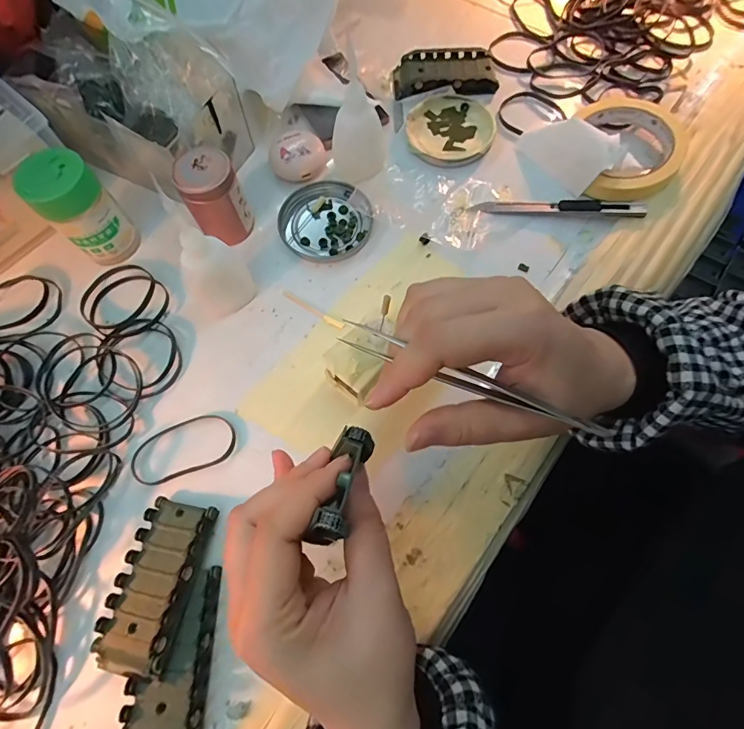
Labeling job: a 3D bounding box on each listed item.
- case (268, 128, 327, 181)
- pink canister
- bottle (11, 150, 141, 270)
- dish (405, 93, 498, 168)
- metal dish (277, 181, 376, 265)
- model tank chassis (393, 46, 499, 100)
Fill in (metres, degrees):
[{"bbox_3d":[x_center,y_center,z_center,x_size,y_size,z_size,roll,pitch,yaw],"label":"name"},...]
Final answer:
[{"bbox_3d":[-0.065,-0.186,0.389,0.049,0.019,0.040,-37,71,-11],"label":"case"},{"bbox_3d":[-0.125,-0.134,0.349,0.044,0.060,0.045,-23,69,-6],"label":"pink canister"},{"bbox_3d":[-0.224,-0.119,0.339,0.048,0.075,0.040,-43,73,-13],"label":"bottle"},{"bbox_3d":[0.072,-0.217,0.406,0.078,0.013,0.078,-1,68,3],"label":"dish"},{"bbox_3d":[-0.039,-0.124,0.375,0.077,0.010,0.077,-1,68,3],"label":"metal dish"},{"bbox_3d":[0.071,-0.285,0.426,0.097,0.015,0.048,-4,68,1],"label":"model tank chassis"}]

